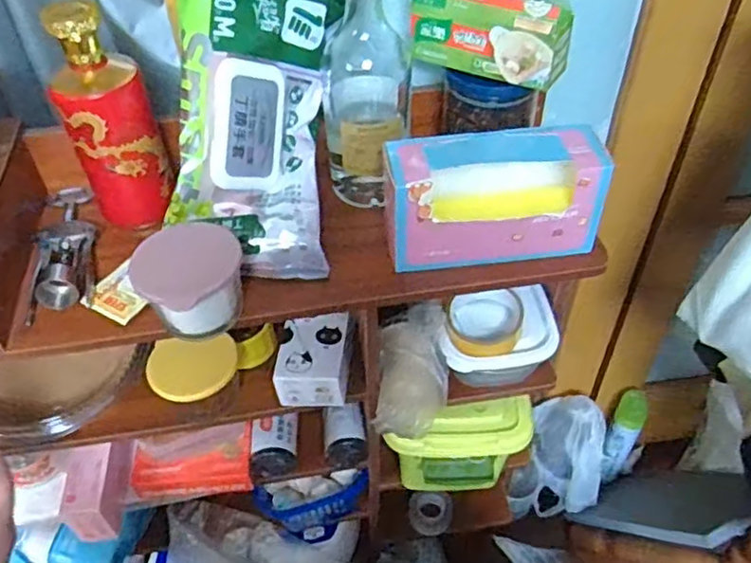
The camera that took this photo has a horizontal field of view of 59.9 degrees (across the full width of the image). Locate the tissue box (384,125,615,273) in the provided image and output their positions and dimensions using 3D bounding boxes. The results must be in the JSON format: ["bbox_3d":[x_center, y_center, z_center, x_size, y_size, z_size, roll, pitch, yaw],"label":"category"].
[{"bbox_3d":[0.108,-0.078,0.607,0.197,0.101,0.077,-7,46,-5],"label":"tissue box"}]

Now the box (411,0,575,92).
[{"bbox_3d":[0.106,-0.238,0.612,0.148,0.080,0.049,24,51,23],"label":"box"}]

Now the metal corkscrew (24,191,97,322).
[{"bbox_3d":[-0.313,-0.044,0.658,0.056,0.030,0.195,-12,46,-9],"label":"metal corkscrew"}]

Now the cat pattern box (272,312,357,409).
[{"bbox_3d":[-0.065,0.083,0.717,0.079,0.045,0.097,3,46,5],"label":"cat pattern box"}]

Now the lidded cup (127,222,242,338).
[{"bbox_3d":[-0.159,0.003,0.571,0.087,0.072,0.077,-25,50,-21],"label":"lidded cup"}]

